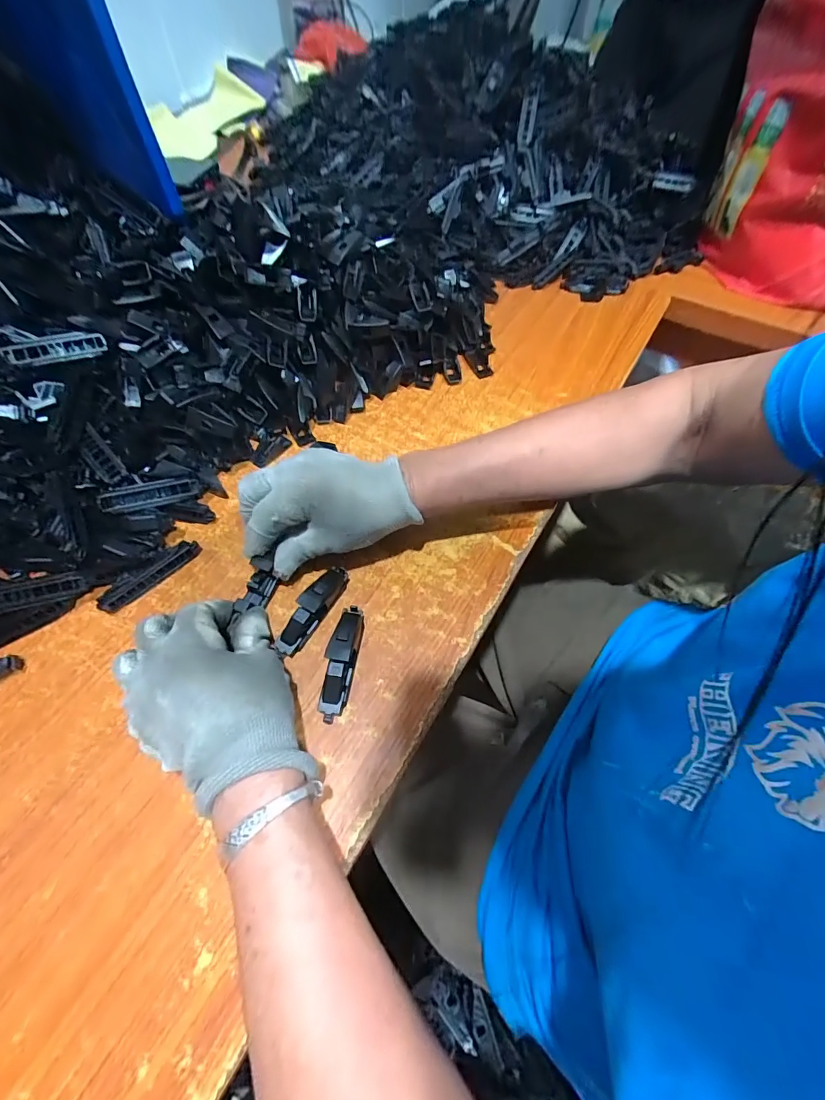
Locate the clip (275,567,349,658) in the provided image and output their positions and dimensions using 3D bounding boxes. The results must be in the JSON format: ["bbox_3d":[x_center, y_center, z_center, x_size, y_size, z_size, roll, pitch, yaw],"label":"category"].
[{"bbox_3d":[-0.075,0.043,0.332,0.019,0.023,0.076,30,64,17],"label":"clip"}]

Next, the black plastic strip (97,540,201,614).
[{"bbox_3d":[-0.209,0.020,0.349,0.013,0.018,0.080,37,66,20],"label":"black plastic strip"}]

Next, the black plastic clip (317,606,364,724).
[{"bbox_3d":[-0.051,0.078,0.312,0.019,0.022,0.082,8,60,5],"label":"black plastic clip"}]

